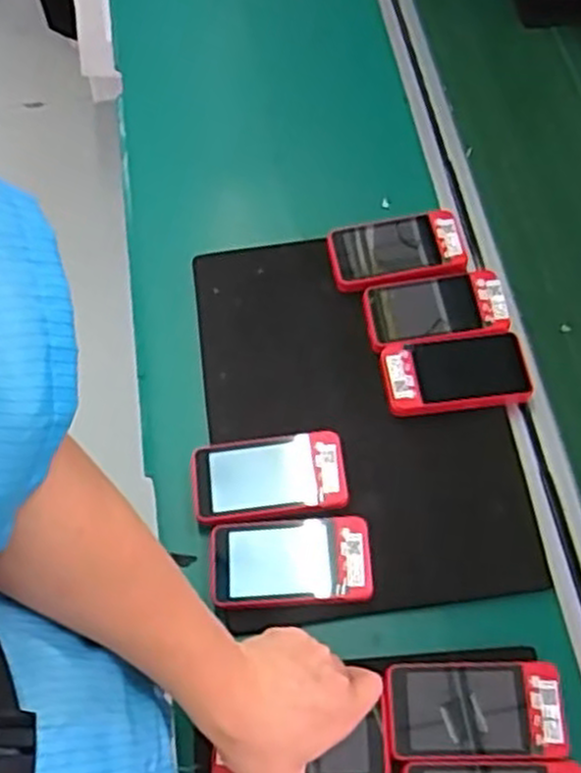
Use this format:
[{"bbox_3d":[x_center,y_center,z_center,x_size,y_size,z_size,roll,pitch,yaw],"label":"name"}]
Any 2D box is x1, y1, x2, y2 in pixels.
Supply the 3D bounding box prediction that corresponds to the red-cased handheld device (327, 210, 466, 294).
[{"bbox_3d":[0.100,-0.124,0.724,0.122,0.027,0.069,-6,64,-1],"label":"red-cased handheld device"}]

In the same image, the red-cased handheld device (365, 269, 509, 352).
[{"bbox_3d":[0.128,-0.068,0.694,0.120,0.027,0.067,-9,63,-4],"label":"red-cased handheld device"}]

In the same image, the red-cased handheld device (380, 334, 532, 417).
[{"bbox_3d":[0.139,-0.009,0.664,0.120,0.023,0.062,-7,63,-3],"label":"red-cased handheld device"}]

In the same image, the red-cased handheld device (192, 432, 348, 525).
[{"bbox_3d":[-0.016,0.074,0.631,0.121,0.023,0.064,-5,62,-2],"label":"red-cased handheld device"}]

